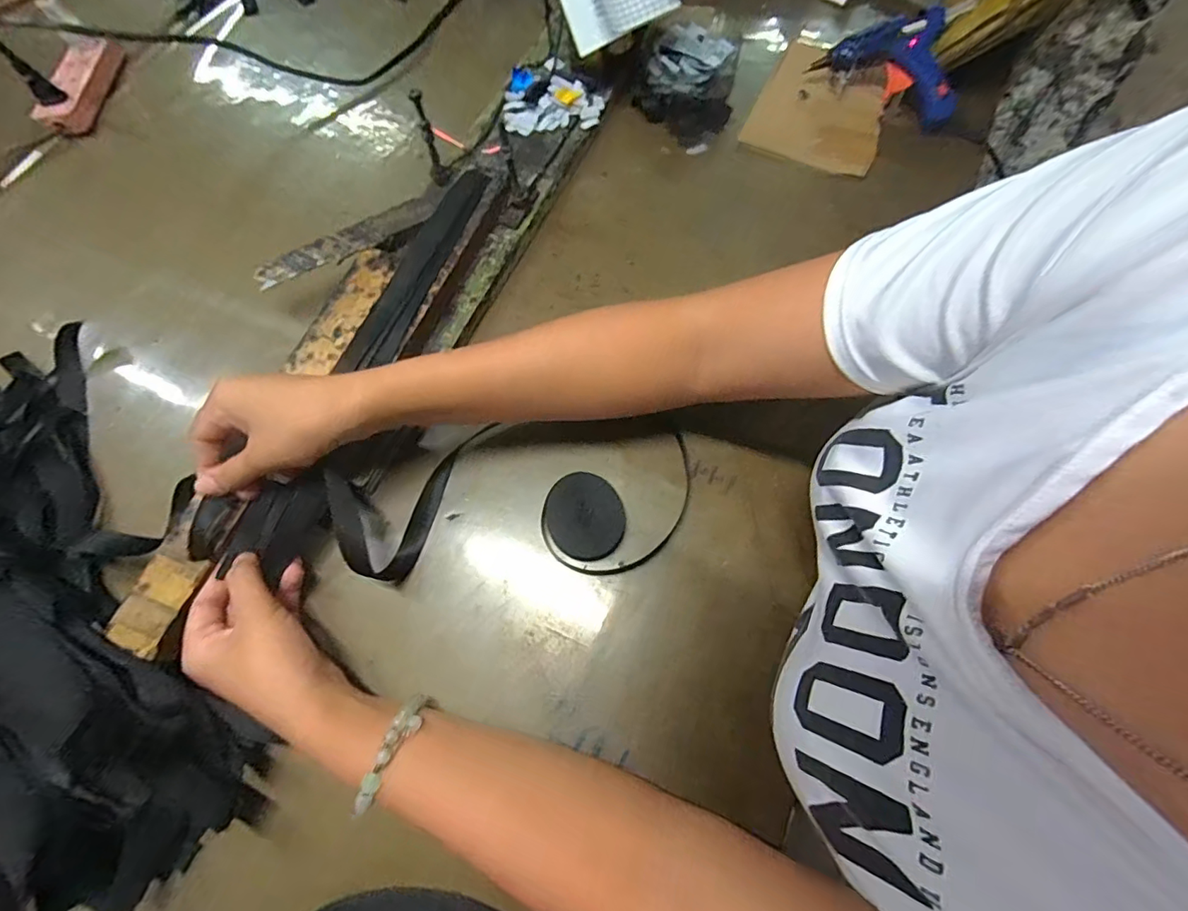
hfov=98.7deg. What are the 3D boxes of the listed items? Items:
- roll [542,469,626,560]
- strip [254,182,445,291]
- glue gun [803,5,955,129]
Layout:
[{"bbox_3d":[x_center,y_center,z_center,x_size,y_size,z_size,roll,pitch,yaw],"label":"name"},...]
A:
[{"bbox_3d":[-0.007,0.045,0.372,0.055,0.017,0.059,0,71,0],"label":"roll"},{"bbox_3d":[-0.193,-0.179,0.413,0.163,0.006,0.032,-33,73,-10],"label":"strip"},{"bbox_3d":[0.298,-0.389,0.495,0.138,0.025,0.086,28,104,4],"label":"glue gun"}]

